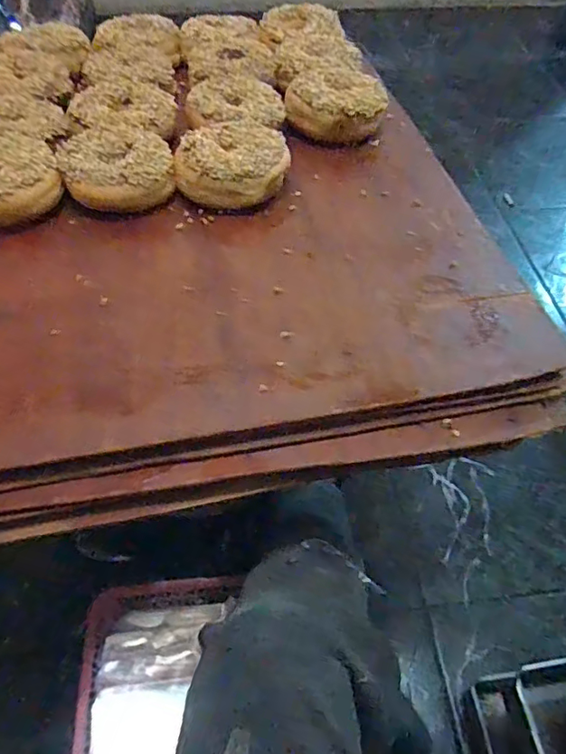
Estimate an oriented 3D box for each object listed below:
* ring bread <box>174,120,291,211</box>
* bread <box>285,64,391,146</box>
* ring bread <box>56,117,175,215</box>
[{"bbox_3d":[-0.042,-0.184,0.459,0.090,0.032,0.092,7,53,4],"label":"ring bread"},{"bbox_3d":[0.054,-0.273,0.531,0.091,0.038,0.091,1,53,-1],"label":"bread"},{"bbox_3d":[-0.141,-0.181,0.458,0.086,0.027,0.099,-18,55,-14],"label":"ring bread"}]

